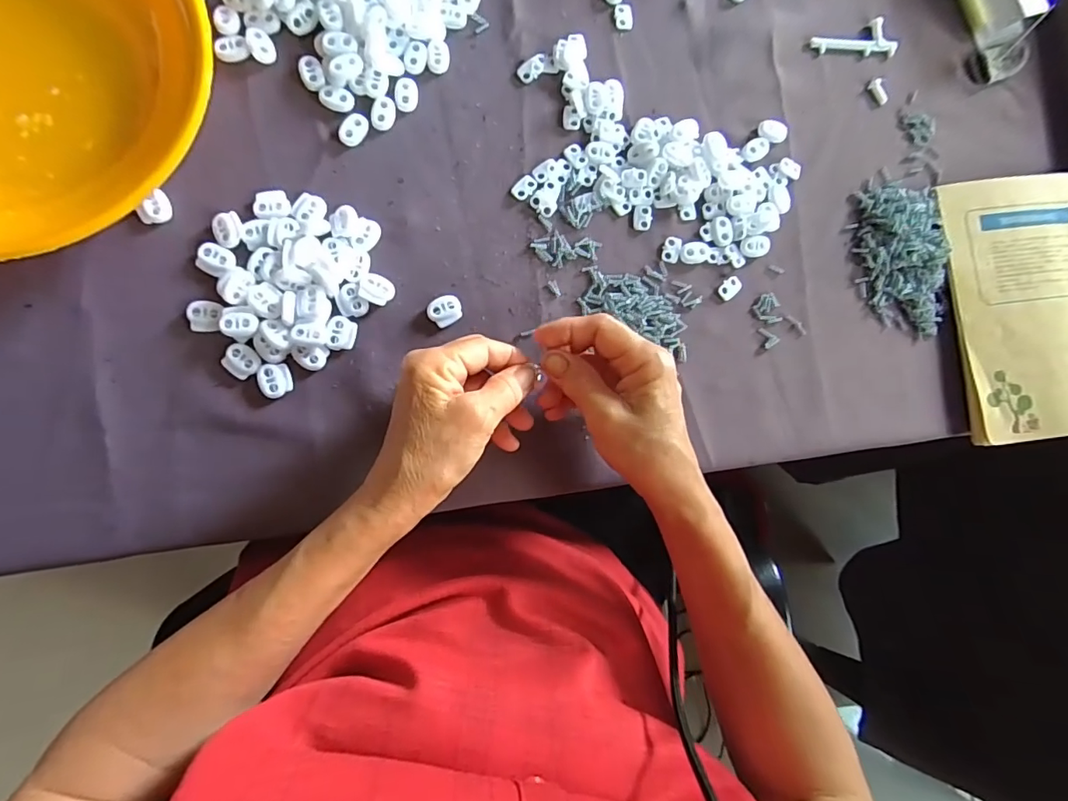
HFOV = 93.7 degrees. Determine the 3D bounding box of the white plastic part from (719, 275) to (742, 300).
[{"bbox_3d":[0.145,-0.083,0.368,0.019,0.004,0.013,-42,92,-10],"label":"white plastic part"}]

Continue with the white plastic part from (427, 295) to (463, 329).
[{"bbox_3d":[-0.060,-0.060,0.338,0.023,0.005,0.019,-28,89,-10],"label":"white plastic part"}]

